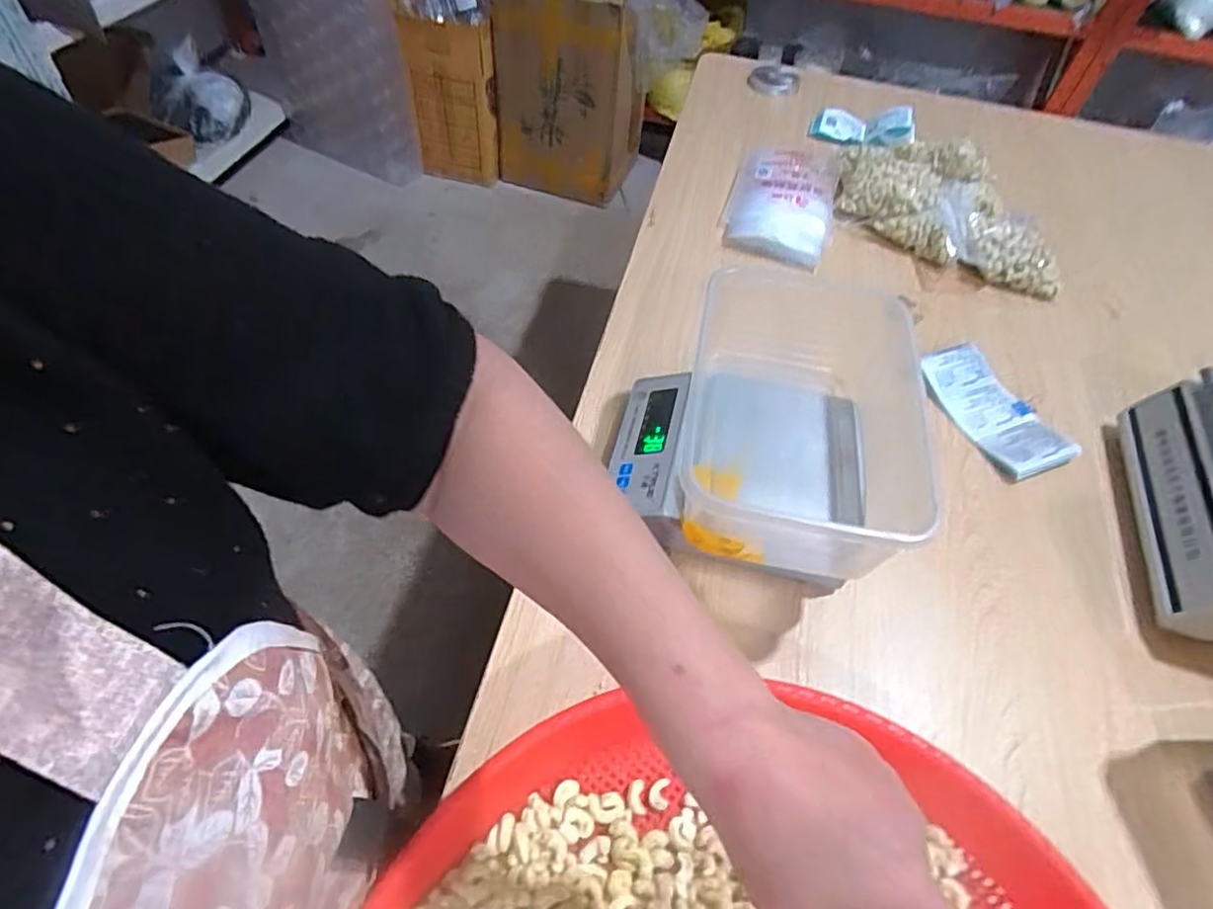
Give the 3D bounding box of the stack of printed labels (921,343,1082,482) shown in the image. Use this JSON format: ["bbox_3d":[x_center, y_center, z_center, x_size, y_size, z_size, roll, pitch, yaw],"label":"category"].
[{"bbox_3d":[0.450,-0.053,0.736,0.104,0.015,0.181,-21,59,-21],"label":"stack of printed labels"}]

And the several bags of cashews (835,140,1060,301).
[{"bbox_3d":[0.482,-0.349,0.897,0.351,0.099,0.177,33,57,17],"label":"several bags of cashews"}]

